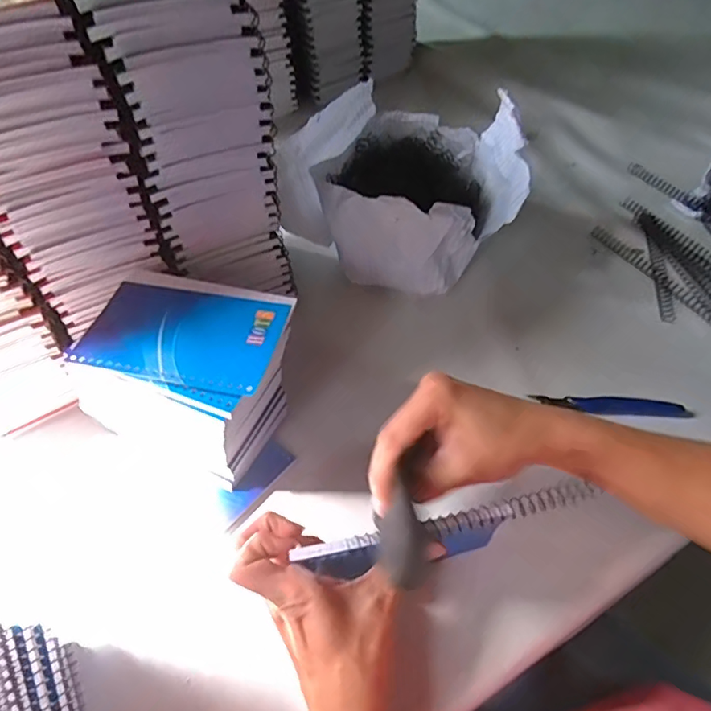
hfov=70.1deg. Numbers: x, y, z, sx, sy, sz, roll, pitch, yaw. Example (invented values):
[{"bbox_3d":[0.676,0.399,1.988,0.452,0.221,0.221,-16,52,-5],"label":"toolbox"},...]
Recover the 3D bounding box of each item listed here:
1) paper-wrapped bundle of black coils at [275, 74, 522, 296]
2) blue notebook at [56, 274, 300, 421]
[{"bbox_3d":[0.055,-0.174,0.530,0.227,0.110,0.188,16,55,13],"label":"paper-wrapped bundle of black coils"},{"bbox_3d":[-0.116,-0.016,0.346,0.131,0.008,0.096,12,56,8],"label":"blue notebook"}]

